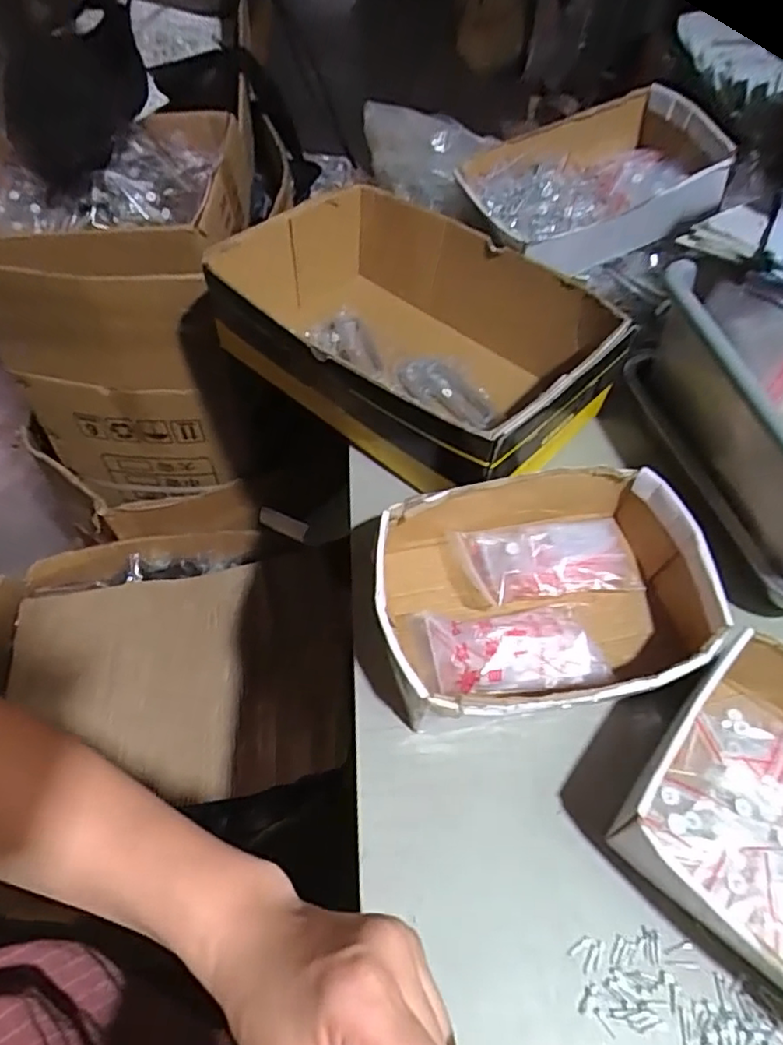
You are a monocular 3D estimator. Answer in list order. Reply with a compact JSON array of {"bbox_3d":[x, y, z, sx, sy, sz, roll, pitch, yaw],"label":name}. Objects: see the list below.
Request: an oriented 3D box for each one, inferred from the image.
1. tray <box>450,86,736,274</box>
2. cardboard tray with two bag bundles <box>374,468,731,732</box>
[{"bbox_3d":[0.206,-0.358,0.651,0.239,0.087,0.169,-17,55,-13],"label":"tray"},{"bbox_3d":[0.111,0.054,0.456,0.237,0.066,0.171,-10,54,-9],"label":"cardboard tray with two bag bundles"}]

